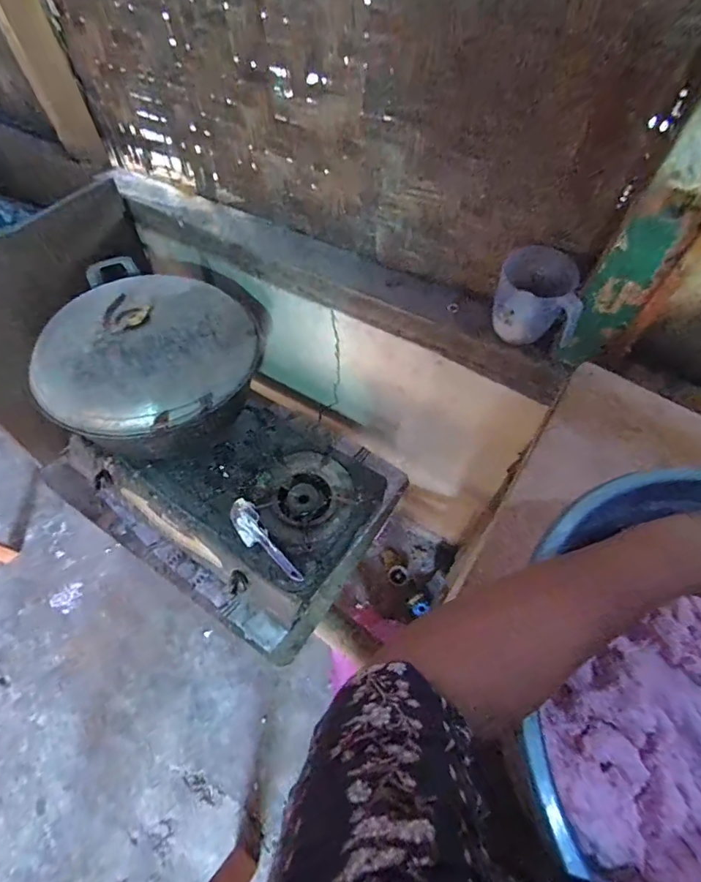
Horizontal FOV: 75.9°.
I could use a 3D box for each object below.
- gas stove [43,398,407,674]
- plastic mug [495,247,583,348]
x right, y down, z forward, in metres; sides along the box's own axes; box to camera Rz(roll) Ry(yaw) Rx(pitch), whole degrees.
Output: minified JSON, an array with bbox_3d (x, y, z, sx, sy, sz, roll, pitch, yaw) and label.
[{"bbox_3d":[-0.316,0.105,1.073,0.737,0.145,0.447,28,60,16],"label":"gas stove"},{"bbox_3d":[0.328,-0.243,0.809,0.144,0.138,0.108,14,57,8],"label":"plastic mug"}]

